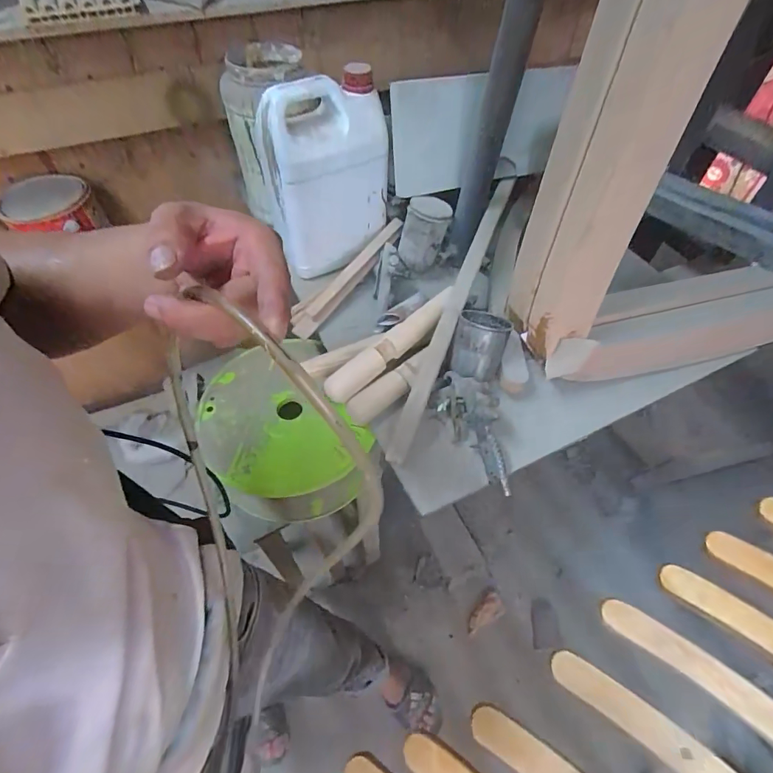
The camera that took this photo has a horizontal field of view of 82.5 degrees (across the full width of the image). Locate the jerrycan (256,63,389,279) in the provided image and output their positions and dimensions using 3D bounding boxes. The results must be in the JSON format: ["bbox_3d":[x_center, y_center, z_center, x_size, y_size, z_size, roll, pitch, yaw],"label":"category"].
[{"bbox_3d":[-0.103,-0.373,0.793,0.213,0.300,0.121,-23,58,-15],"label":"jerrycan"}]

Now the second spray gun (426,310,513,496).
[{"bbox_3d":[0.125,0.016,0.646,0.105,0.090,0.265,1,80,1],"label":"second spray gun"}]

